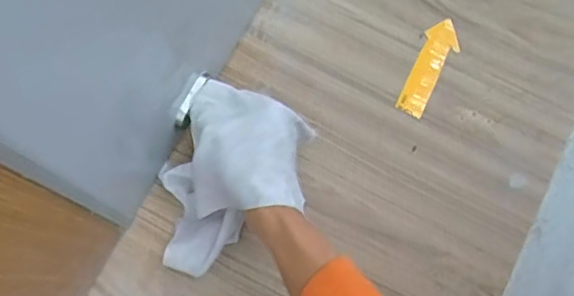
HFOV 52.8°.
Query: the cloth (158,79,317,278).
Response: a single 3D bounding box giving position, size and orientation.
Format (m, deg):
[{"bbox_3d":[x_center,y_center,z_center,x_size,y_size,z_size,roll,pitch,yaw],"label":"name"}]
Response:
[{"bbox_3d":[-0.054,0.030,0.524,0.127,0.099,0.179,23,76,5],"label":"cloth"}]

